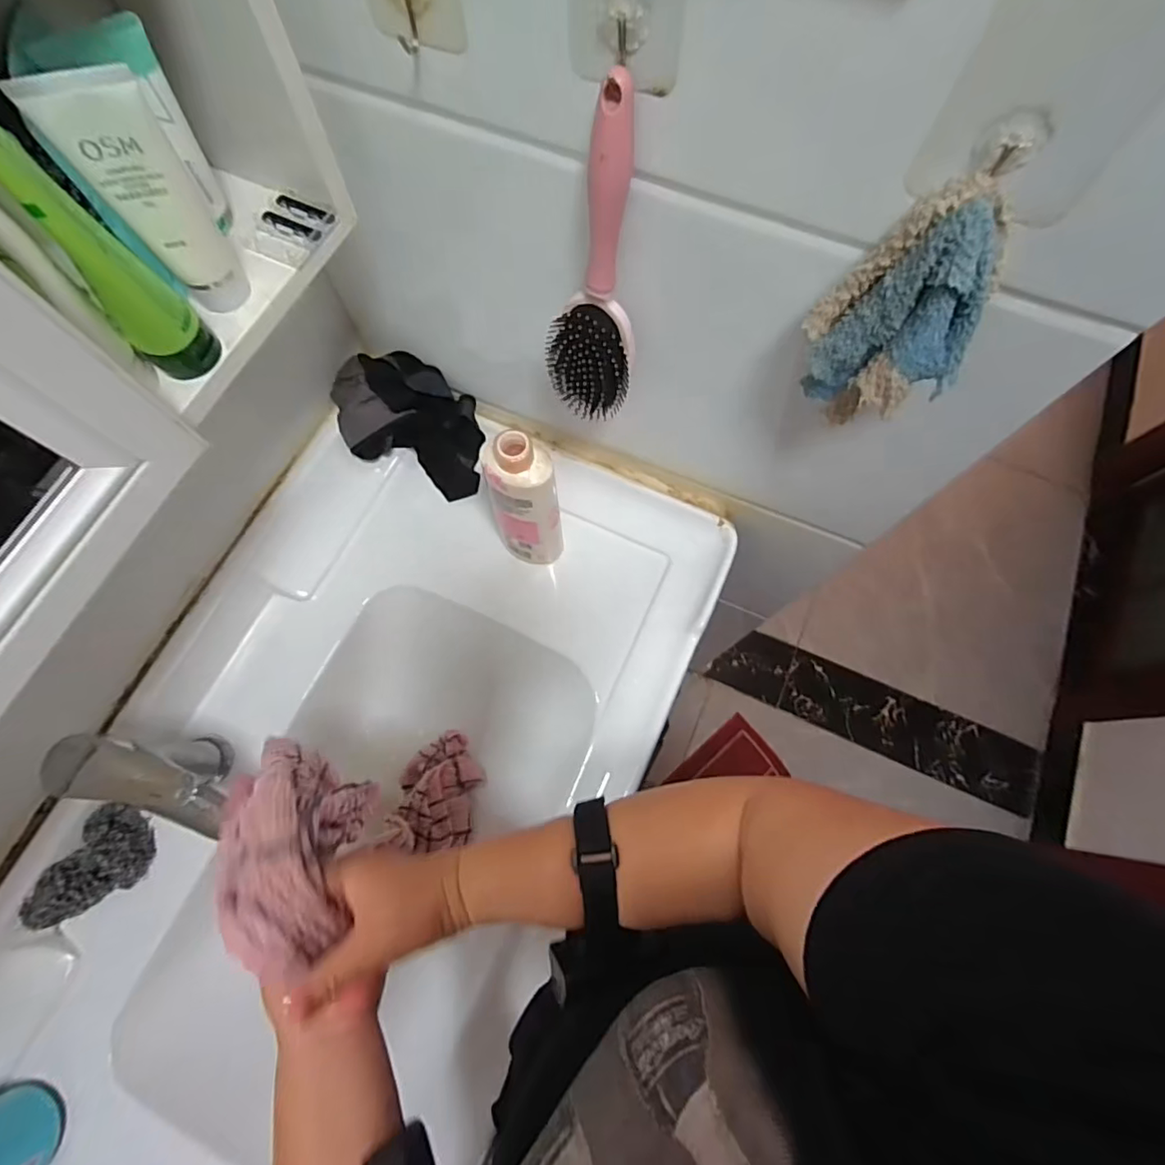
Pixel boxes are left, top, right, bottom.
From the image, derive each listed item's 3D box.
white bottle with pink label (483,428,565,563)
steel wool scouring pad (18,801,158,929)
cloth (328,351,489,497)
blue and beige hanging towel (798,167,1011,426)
[{"bbox_3d":[-0.052,-0.079,0.541,0.062,0.200,0.066,-6,72,-3],"label":"white bottle with pink label"},{"bbox_3d":[-0.429,0.253,0.499,0.030,0.068,0.094,21,71,43],"label":"steel wool scouring pad"},{"bbox_3d":[-0.184,-0.176,0.616,0.169,0.030,0.117,24,104,-20],"label":"cloth"},{"bbox_3d":[0.181,-0.147,0.321,0.051,0.132,0.081,-40,77,-13],"label":"blue and beige hanging towel"}]

